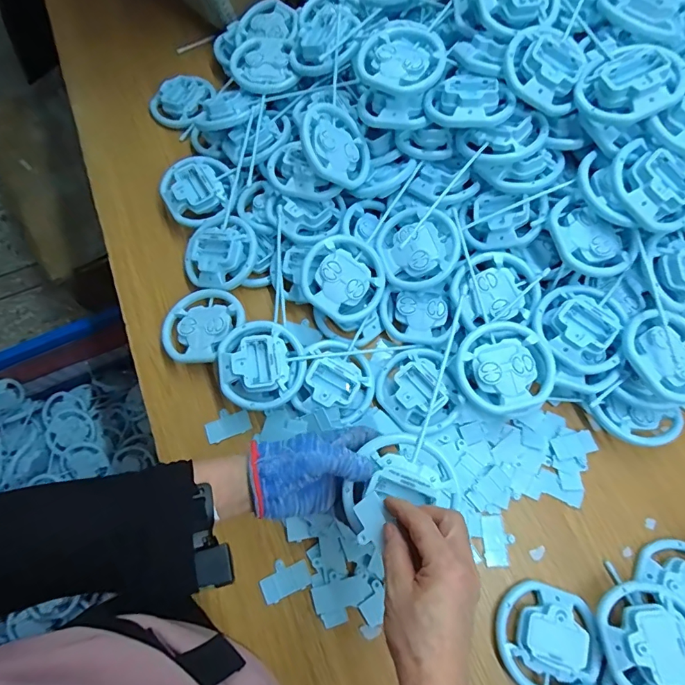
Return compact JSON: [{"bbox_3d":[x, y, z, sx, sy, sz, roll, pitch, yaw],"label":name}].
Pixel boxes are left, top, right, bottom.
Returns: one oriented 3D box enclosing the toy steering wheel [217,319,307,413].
[{"bbox_3d":[-0.093,0.025,0.507,0.096,0.034,0.099,0,69,0],"label":"toy steering wheel"}]

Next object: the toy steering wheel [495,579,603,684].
[{"bbox_3d":[0.206,0.295,0.443,0.098,0.030,0.094,0,69,0],"label":"toy steering wheel"}]

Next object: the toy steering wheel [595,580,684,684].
[{"bbox_3d":[0.298,0.282,0.421,0.096,0.027,0.087,-17,71,-7],"label":"toy steering wheel"}]

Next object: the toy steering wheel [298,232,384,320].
[{"bbox_3d":[0.003,-0.078,0.534,0.097,0.014,0.100,0,92,-11],"label":"toy steering wheel"}]

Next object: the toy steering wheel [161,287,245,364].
[{"bbox_3d":[-0.171,-0.019,0.545,0.088,0.035,0.101,35,73,12],"label":"toy steering wheel"}]

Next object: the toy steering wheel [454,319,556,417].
[{"bbox_3d":[0.179,0.029,0.487,0.097,0.022,0.100,0,69,0],"label":"toy steering wheel"}]

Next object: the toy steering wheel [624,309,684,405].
[{"bbox_3d":[0.357,0.013,0.478,0.085,0.016,0.100,-20,71,-8],"label":"toy steering wheel"}]

